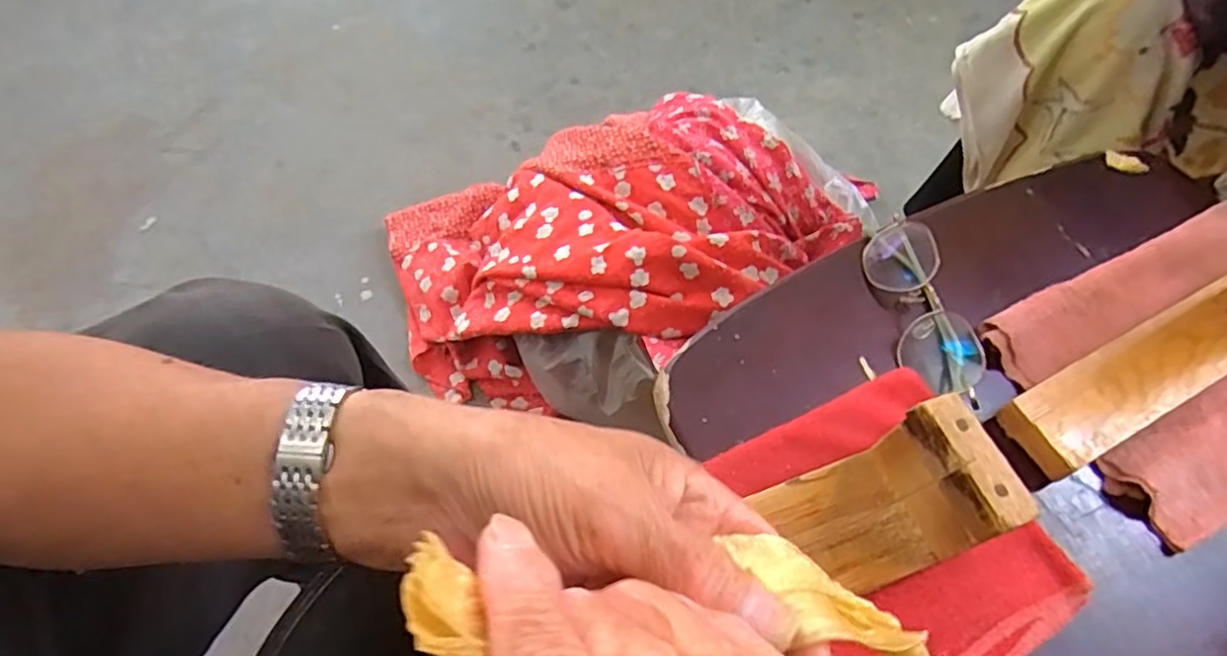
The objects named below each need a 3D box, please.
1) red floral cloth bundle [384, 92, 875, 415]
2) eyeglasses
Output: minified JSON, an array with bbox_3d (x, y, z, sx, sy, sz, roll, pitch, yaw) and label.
[{"bbox_3d":[0.009,-0.123,0.830,0.576,0.189,0.357,-13,61,-8],"label":"red floral cloth bundle"},{"bbox_3d":[0.189,-0.017,0.417,0.049,0.030,0.137,-8,60,-6],"label":"eyeglasses"}]

